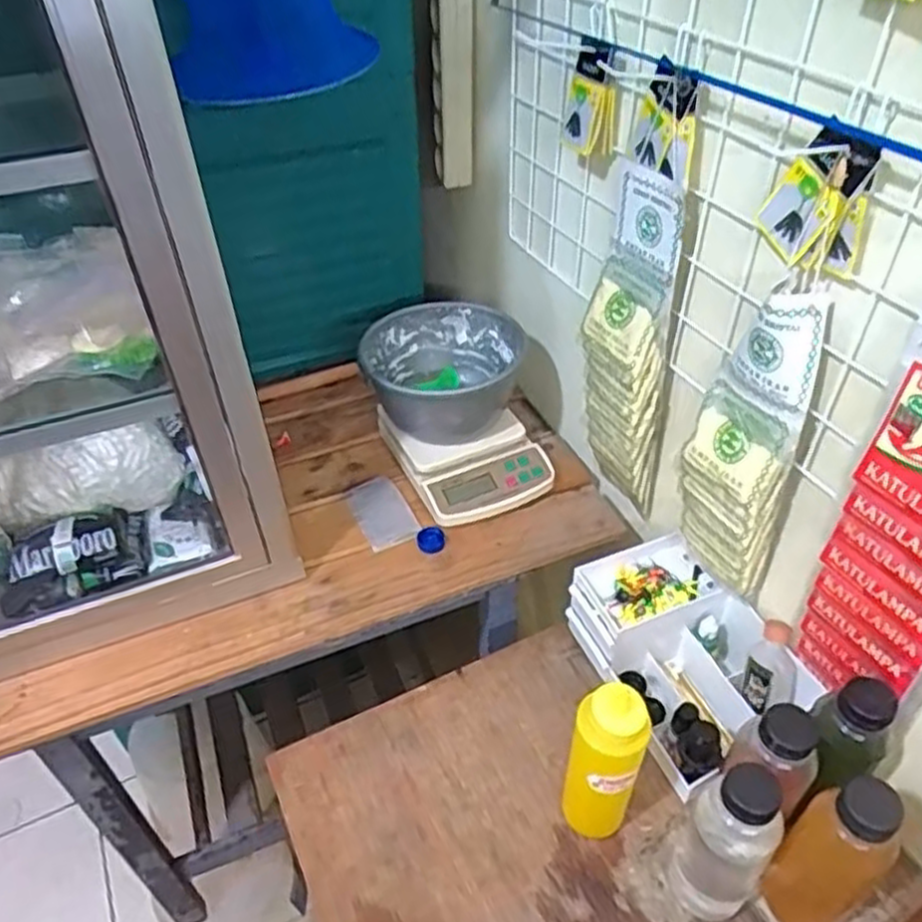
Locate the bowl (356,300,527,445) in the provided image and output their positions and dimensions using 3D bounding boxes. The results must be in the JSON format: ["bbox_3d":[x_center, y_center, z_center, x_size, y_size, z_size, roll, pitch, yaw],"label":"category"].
[{"bbox_3d":[-0.019,-0.110,0.956,0.191,0.102,0.191,-1,42,1],"label":"bowl"}]

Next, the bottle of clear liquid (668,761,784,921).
[{"bbox_3d":[0.214,0.306,0.612,0.072,0.196,0.058,32,52,31],"label":"bottle of clear liquid"}]

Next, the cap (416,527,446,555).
[{"bbox_3d":[-0.034,0.089,0.865,0.032,0.014,0.028,2,42,4],"label":"cap"}]

